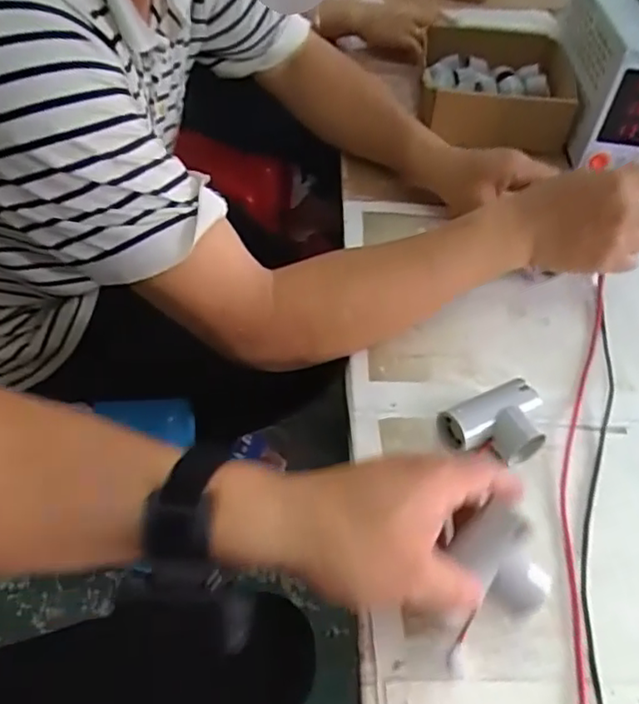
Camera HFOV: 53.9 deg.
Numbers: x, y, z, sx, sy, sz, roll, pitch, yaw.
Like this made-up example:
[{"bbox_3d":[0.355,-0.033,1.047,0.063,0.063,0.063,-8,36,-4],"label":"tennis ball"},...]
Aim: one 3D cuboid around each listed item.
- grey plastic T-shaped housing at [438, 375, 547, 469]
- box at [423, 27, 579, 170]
[{"bbox_3d":[0.134,0.054,0.461,0.074,0.028,0.054,-16,50,-21],"label":"grey plastic T-shaped housing"},{"bbox_3d":[0.233,-0.353,0.833,0.191,0.073,0.239,8,46,1],"label":"box"}]

